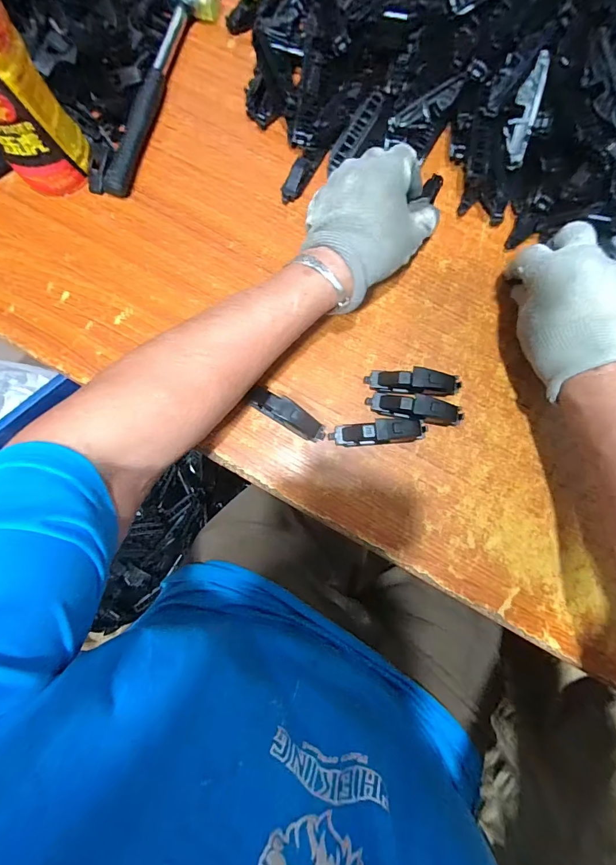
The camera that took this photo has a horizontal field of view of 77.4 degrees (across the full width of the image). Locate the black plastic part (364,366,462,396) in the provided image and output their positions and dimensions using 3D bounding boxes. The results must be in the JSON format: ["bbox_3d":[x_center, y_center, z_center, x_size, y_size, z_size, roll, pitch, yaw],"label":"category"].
[{"bbox_3d":[0.092,-0.043,0.334,0.081,0.023,0.020,2,81,0],"label":"black plastic part"}]

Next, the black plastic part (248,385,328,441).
[{"bbox_3d":[-0.017,-0.015,0.331,0.069,0.020,0.021,33,82,5],"label":"black plastic part"}]

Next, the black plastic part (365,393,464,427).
[{"bbox_3d":[0.092,-0.020,0.330,0.081,0.022,0.020,12,81,2],"label":"black plastic part"}]

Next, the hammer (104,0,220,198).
[{"bbox_3d":[-0.144,-0.340,0.379,0.057,0.025,0.230,11,81,1],"label":"hammer"}]

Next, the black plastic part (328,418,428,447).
[{"bbox_3d":[0.061,0.000,0.325,0.081,0.024,0.018,-5,81,-1],"label":"black plastic part"}]

